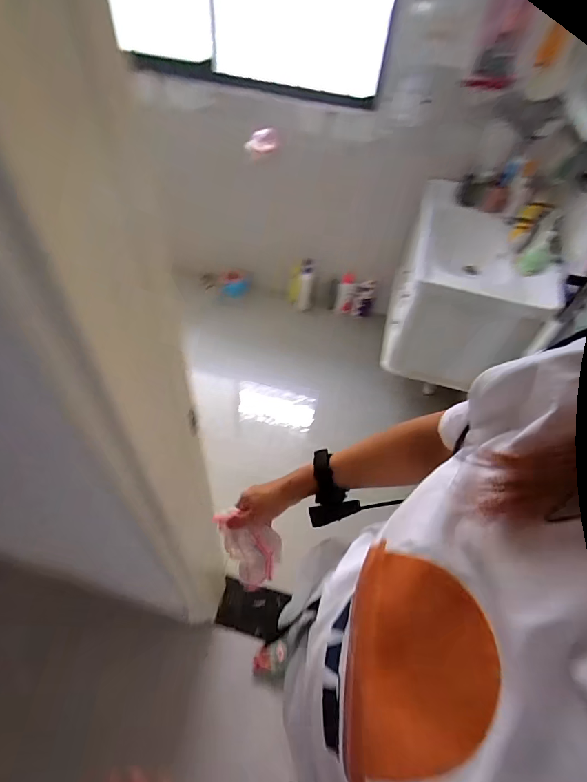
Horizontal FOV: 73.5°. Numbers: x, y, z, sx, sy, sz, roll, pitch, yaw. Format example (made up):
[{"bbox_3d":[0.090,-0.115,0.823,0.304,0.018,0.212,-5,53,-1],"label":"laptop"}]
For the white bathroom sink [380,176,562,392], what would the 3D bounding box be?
[{"bbox_3d":[0.707,-0.434,1.670,0.484,0.498,0.692,13,51,6],"label":"white bathroom sink"}]

